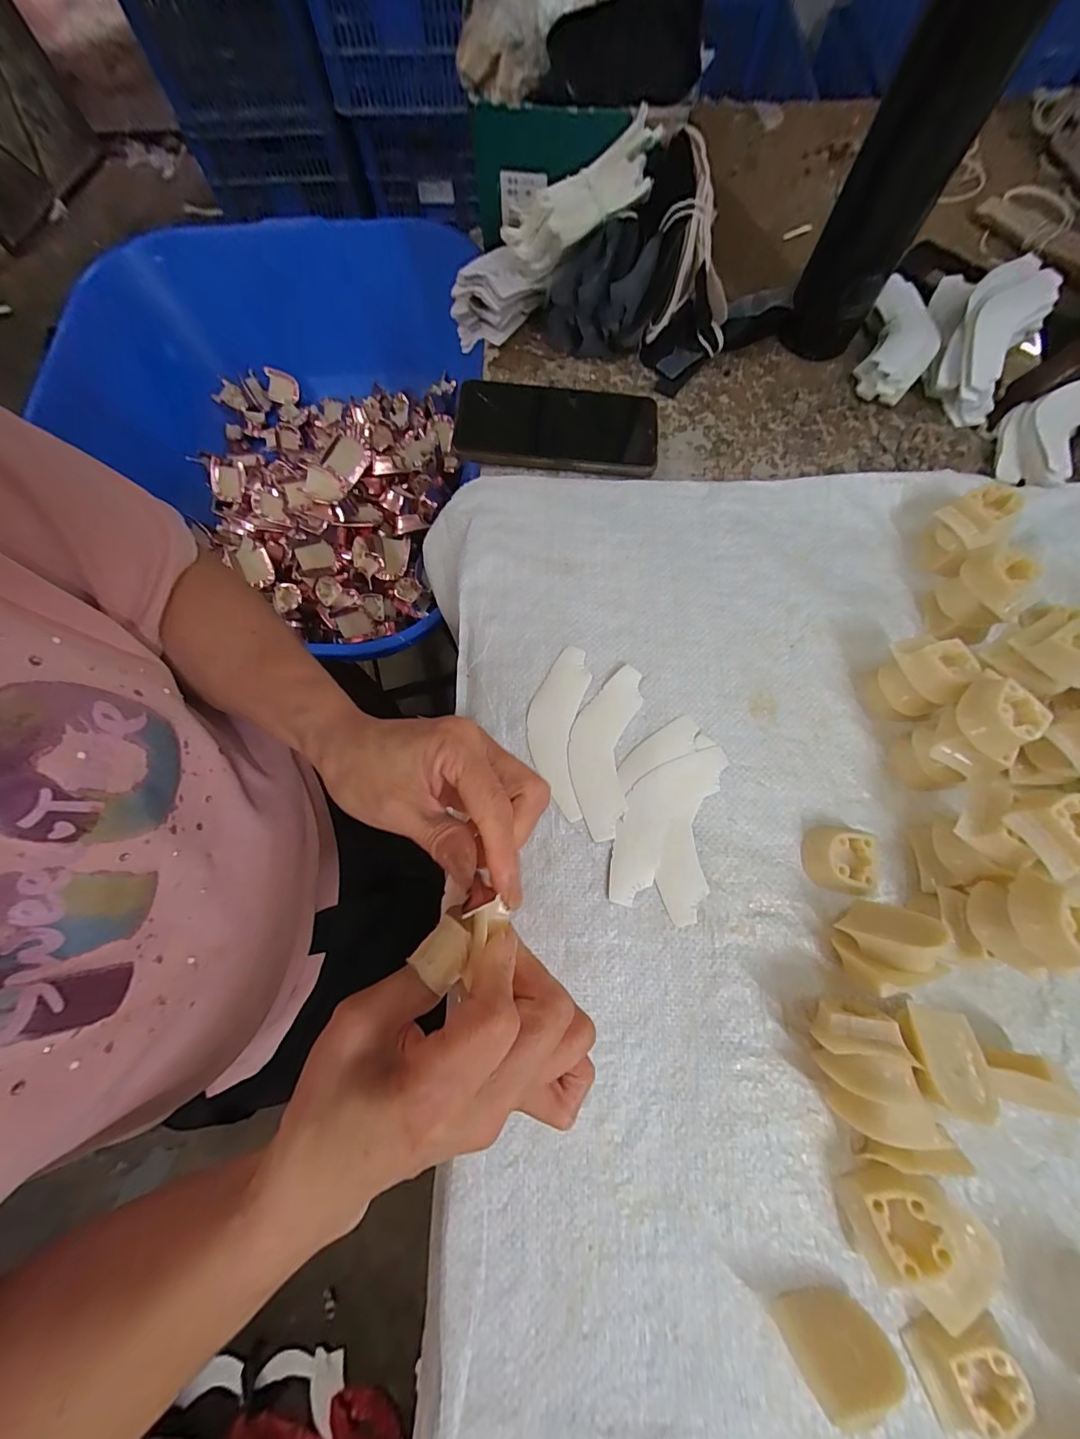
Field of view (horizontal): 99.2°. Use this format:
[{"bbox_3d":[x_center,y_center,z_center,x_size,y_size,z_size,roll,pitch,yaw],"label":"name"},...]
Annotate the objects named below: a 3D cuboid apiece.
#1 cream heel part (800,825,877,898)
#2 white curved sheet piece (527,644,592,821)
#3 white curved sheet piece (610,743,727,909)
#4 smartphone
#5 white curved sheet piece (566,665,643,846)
[{"bbox_3d":[0.183,0.085,0.281,0.037,0.016,0.038,0,73,-1],"label":"cream heel part"},{"bbox_3d":[0.011,0.005,0.307,0.037,0.004,0.115,7,73,1],"label":"white curved sheet piece"},{"bbox_3d":[0.075,0.060,0.293,0.040,0.004,0.115,39,76,11],"label":"white curved sheet piece"},{"bbox_3d":[0.014,-0.238,0.372,0.158,0.014,0.079,4,73,1],"label":"smartphone"},{"bbox_3d":[0.041,0.017,0.304,0.041,0.004,0.115,12,73,3],"label":"white curved sheet piece"}]

